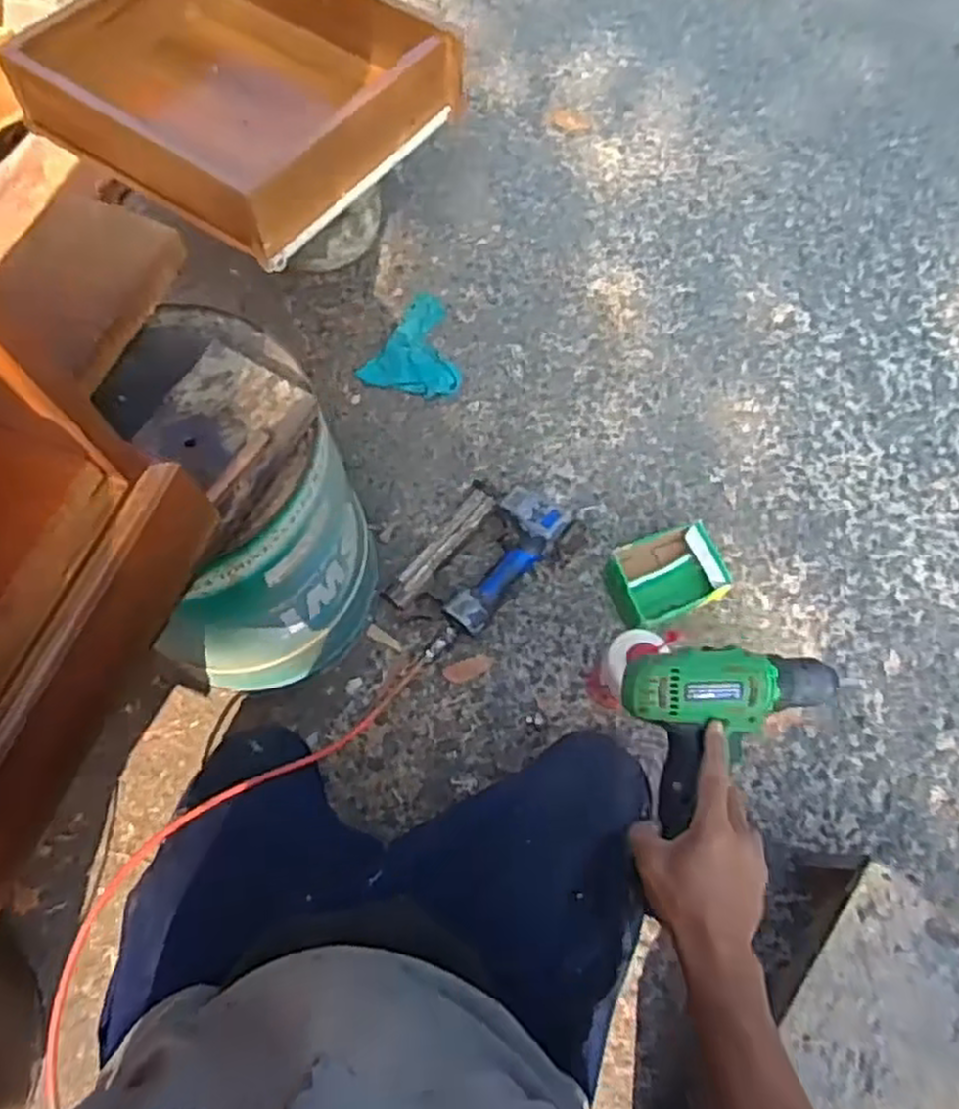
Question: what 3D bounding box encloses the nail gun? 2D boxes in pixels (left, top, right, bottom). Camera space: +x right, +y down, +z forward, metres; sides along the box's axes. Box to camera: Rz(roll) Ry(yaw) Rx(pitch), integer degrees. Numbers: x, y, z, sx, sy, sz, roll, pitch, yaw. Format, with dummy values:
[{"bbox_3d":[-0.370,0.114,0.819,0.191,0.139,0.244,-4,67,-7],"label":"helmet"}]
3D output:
[{"bbox_3d":[0.007,0.005,0.958,0.174,0.079,0.213,35,69,13],"label":"nail gun"}]

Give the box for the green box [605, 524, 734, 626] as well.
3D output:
[{"bbox_3d":[0.237,0.027,0.966,0.141,0.053,0.106,-20,69,-9],"label":"green box"}]

